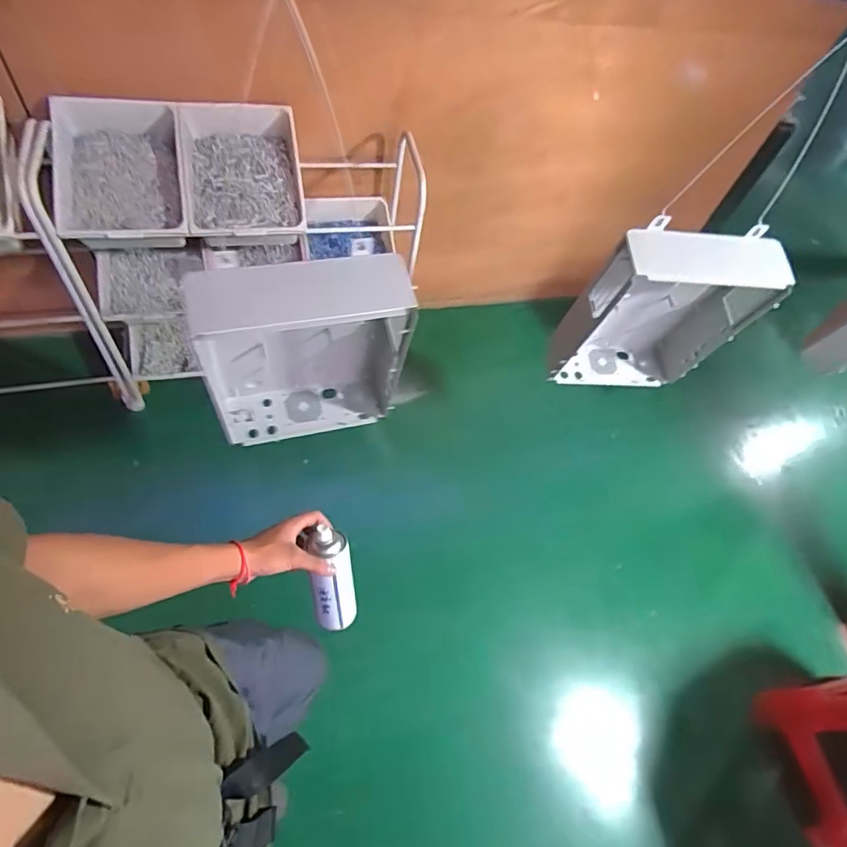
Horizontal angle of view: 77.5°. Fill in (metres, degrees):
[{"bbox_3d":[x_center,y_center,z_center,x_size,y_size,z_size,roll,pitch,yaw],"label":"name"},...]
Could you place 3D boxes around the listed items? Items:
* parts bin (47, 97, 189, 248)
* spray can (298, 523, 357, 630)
[{"bbox_3d":[-0.766,-0.612,1.327,0.298,0.160,0.358,-6,80,-21],"label":"parts bin"},{"bbox_3d":[-0.140,0.234,0.793,0.065,0.178,0.055,-7,21,-6],"label":"spray can"}]

